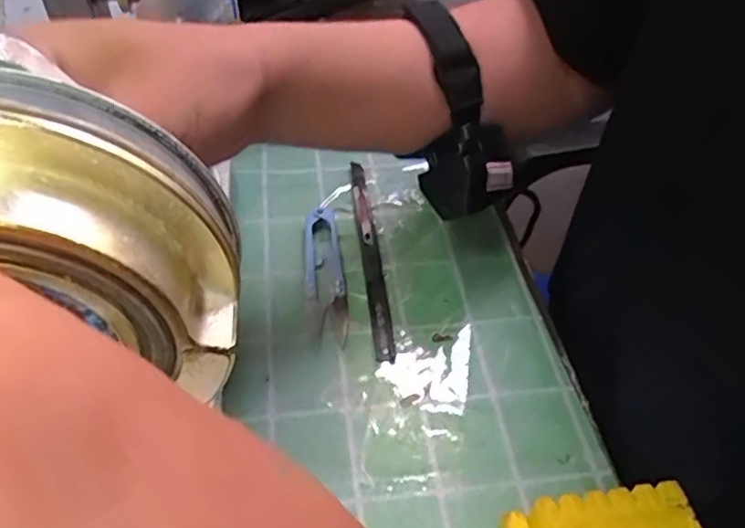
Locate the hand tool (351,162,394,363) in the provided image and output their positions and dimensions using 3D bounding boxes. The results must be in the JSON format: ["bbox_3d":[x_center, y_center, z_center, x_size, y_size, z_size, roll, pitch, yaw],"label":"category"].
[{"bbox_3d":[-0.002,-0.009,0.402,0.010,0.007,0.162,-3,48,-6],"label":"hand tool"}]

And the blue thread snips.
[{"bbox_3d":[-0.028,0.003,0.385,0.022,0.010,0.100,-3,48,-6],"label":"blue thread snips"}]

